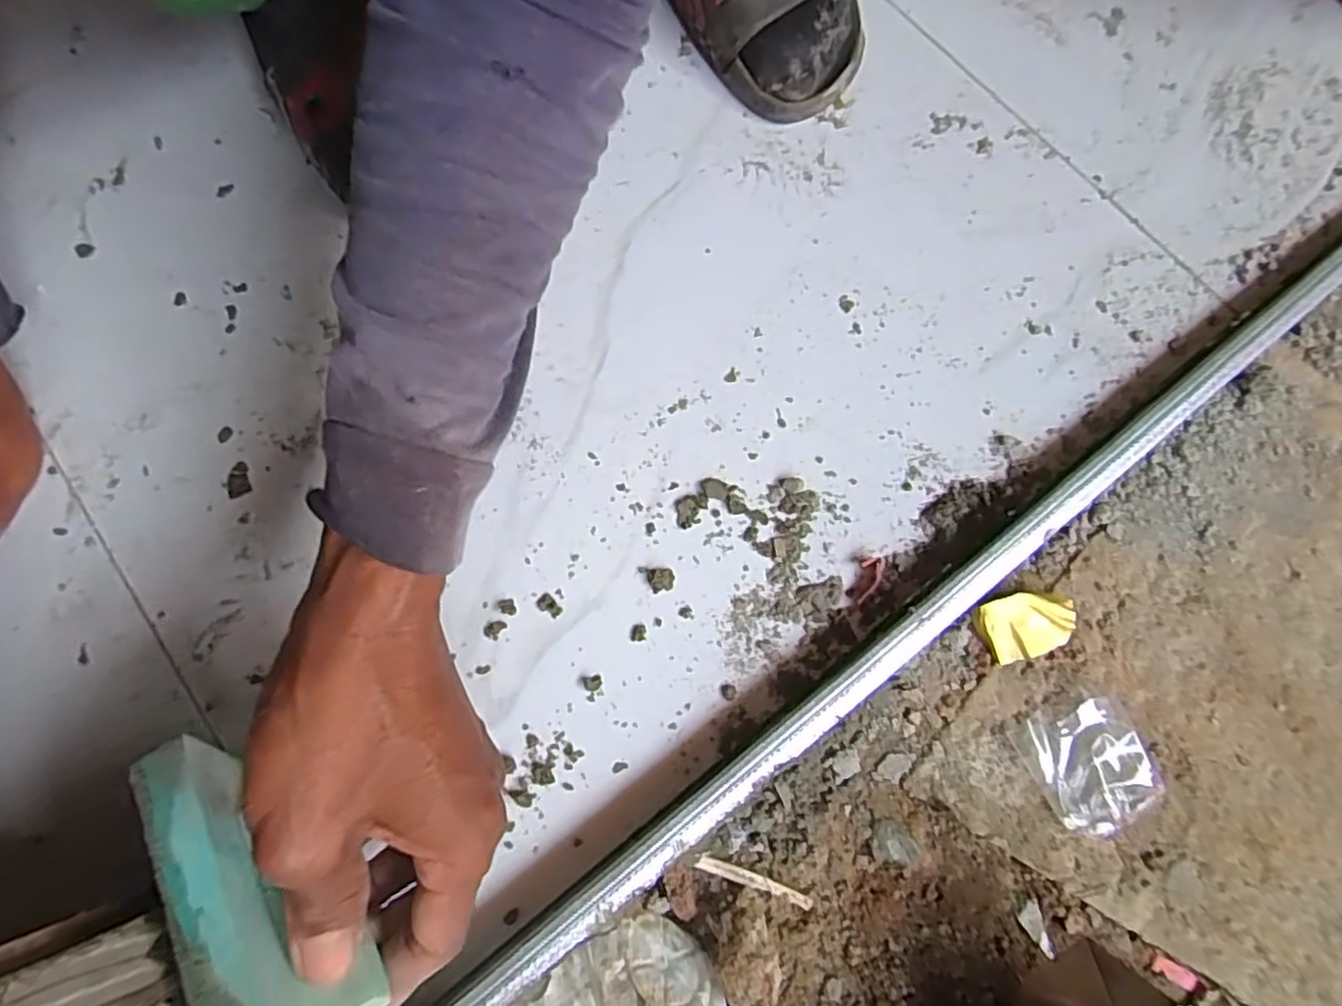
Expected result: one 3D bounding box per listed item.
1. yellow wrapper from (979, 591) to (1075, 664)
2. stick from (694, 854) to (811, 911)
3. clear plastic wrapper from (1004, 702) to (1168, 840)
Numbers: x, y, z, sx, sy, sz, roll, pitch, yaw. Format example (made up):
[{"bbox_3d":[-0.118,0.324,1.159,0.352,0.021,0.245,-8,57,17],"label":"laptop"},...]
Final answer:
[{"bbox_3d":[0.213,0.072,0.402,0.052,0.014,0.037,-17,76,-6],"label":"yellow wrapper"},{"bbox_3d":[0.044,0.202,0.362,0.065,0.005,0.007,19,75,4],"label":"stick"},{"bbox_3d":[0.240,0.147,0.378,0.063,0.028,0.069,0,75,-1],"label":"clear plastic wrapper"}]

